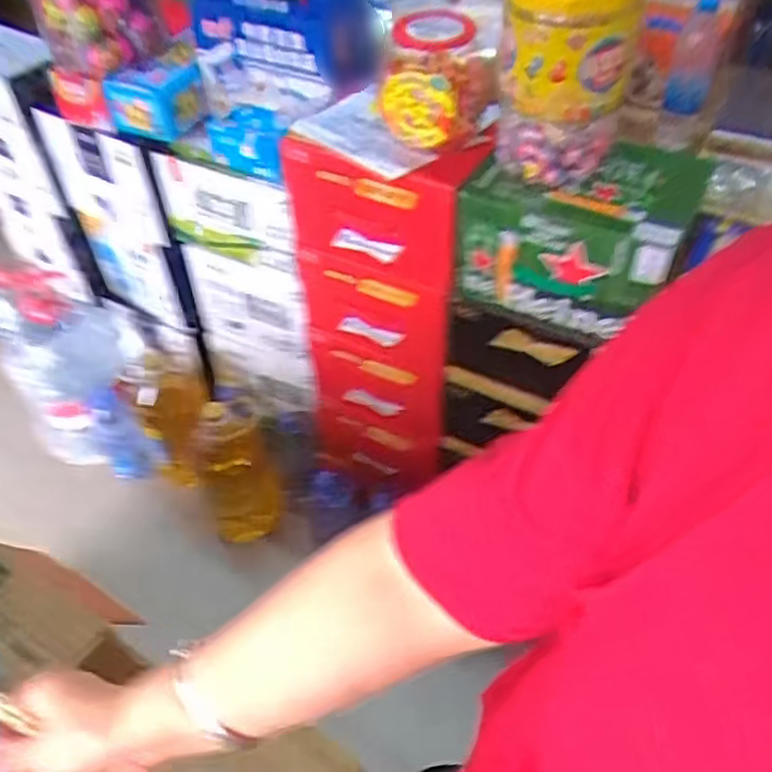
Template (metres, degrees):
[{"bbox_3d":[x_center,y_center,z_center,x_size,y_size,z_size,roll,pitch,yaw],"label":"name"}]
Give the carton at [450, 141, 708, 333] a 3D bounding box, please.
[{"bbox_3d":[0.250,-0.202,0.951,0.268,0.167,0.197,18,49,18],"label":"carton"}]

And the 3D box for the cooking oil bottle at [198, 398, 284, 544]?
[{"bbox_3d":[-0.300,0.179,1.449,0.149,0.331,0.105,-22,49,-18],"label":"cooking oil bottle"}]

